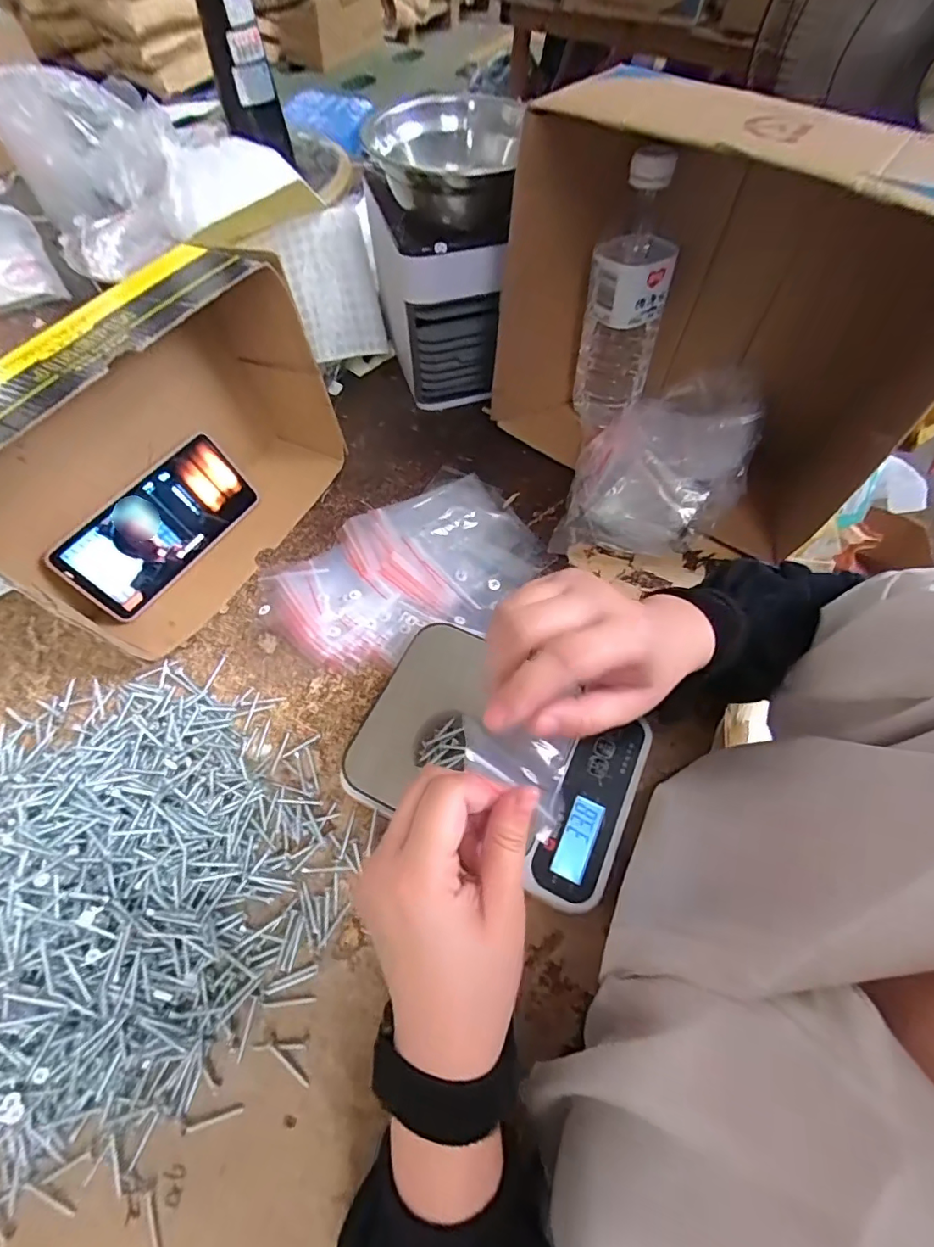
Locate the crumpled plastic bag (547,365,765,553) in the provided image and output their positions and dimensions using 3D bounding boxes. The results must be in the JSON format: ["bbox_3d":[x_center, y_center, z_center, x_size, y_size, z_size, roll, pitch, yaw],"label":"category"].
[{"bbox_3d":[0.181,-0.150,0.481,0.140,0.069,0.193,20,64,10],"label":"crumpled plastic bag"}]

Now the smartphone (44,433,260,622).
[{"bbox_3d":[-0.259,-0.084,0.442,0.006,0.077,0.164,13,58,42],"label":"smartphone"}]

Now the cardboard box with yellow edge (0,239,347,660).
[{"bbox_3d":[-0.233,-0.130,0.403,0.113,0.186,0.270,26,65,13],"label":"cardboard box with yellow edge"}]

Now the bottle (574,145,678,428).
[{"bbox_3d":[0.144,-0.287,0.466,0.075,0.214,0.076,14,63,7],"label":"bottle"}]

